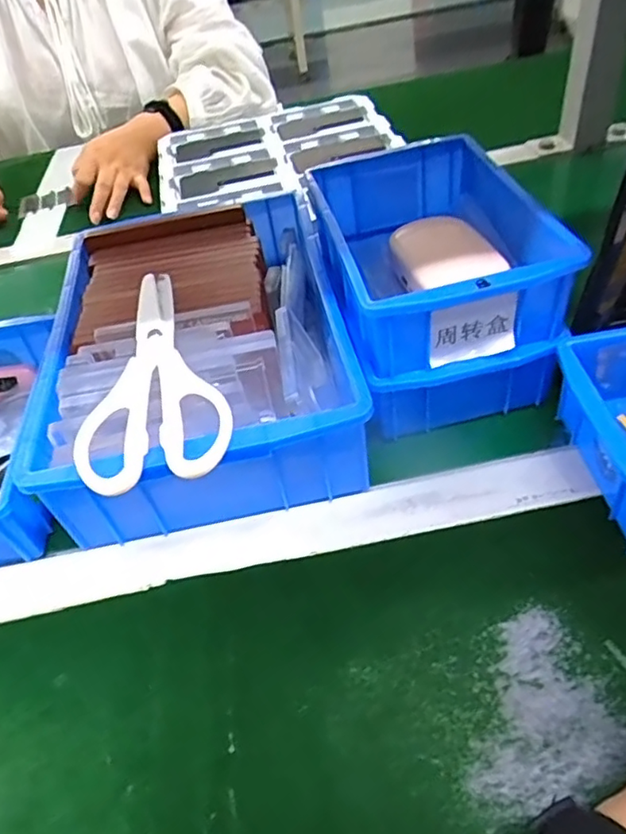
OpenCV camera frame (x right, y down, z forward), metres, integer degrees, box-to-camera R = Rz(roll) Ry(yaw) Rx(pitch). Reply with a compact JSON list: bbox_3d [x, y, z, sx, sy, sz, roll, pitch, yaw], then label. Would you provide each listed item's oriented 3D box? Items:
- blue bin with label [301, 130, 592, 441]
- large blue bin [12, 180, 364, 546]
[{"bbox_3d":[0.079,-0.098,0.434,0.127,0.113,0.194,-11,44,-5],"label":"blue bin with label"},{"bbox_3d":[-0.080,-0.047,0.435,0.192,0.082,0.285,-11,45,-1],"label":"large blue bin"}]

